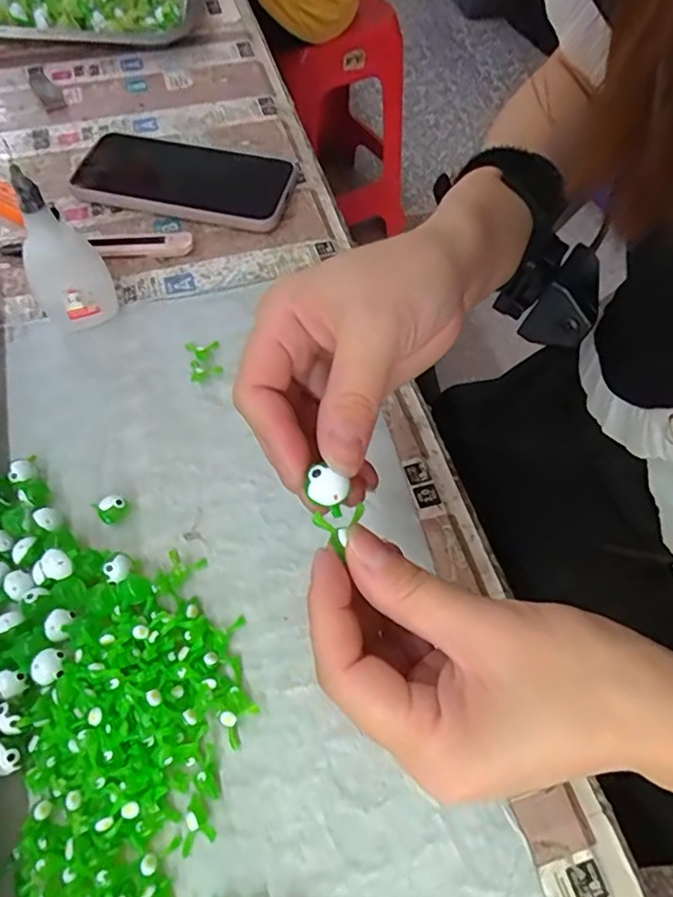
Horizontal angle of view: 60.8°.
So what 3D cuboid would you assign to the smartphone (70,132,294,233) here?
[{"bbox_3d":[-0.113,-0.206,0.437,0.157,0.015,0.080,11,59,5],"label":"smartphone"}]

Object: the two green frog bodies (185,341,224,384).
[{"bbox_3d":[-0.082,-0.056,0.357,0.020,0.007,0.034,-13,60,-9],"label":"two green frog bodies"}]

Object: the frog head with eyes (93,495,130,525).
[{"bbox_3d":[-0.117,0.032,0.301,0.015,0.014,0.015,1,59,-1],"label":"frog head with eyes"}]

